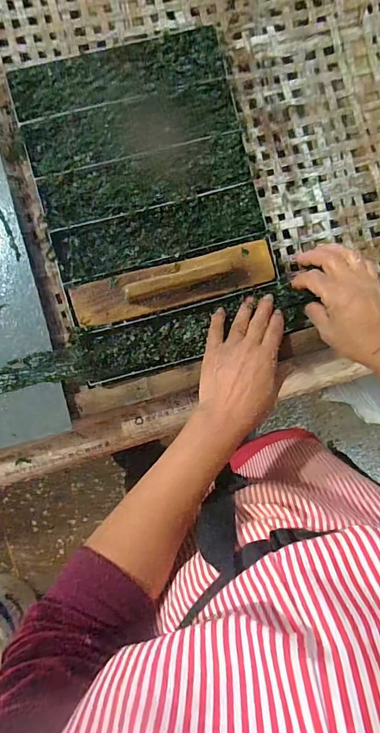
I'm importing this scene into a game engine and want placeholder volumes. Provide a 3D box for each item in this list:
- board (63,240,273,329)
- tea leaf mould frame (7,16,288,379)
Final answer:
[{"bbox_3d":[-0.016,-0.094,0.425,0.227,0.035,0.047,-16,90,1],"label":"board"},{"bbox_3d":[-0.042,-0.186,0.449,0.242,0.024,0.358,-15,90,-1],"label":"tea leaf mould frame"}]

